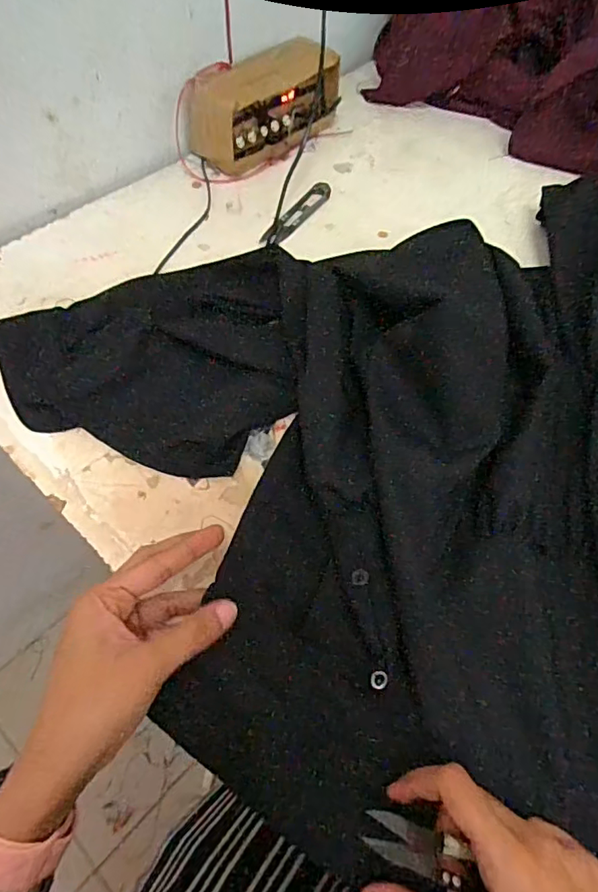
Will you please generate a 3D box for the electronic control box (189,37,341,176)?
[{"bbox_3d":[-0.036,-0.401,0.628,0.184,0.084,0.077,-38,66,-22],"label":"electronic control box"}]

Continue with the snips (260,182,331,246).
[{"bbox_3d":[0.000,-0.253,0.579,0.025,0.009,0.109,31,62,17],"label":"snips"}]

